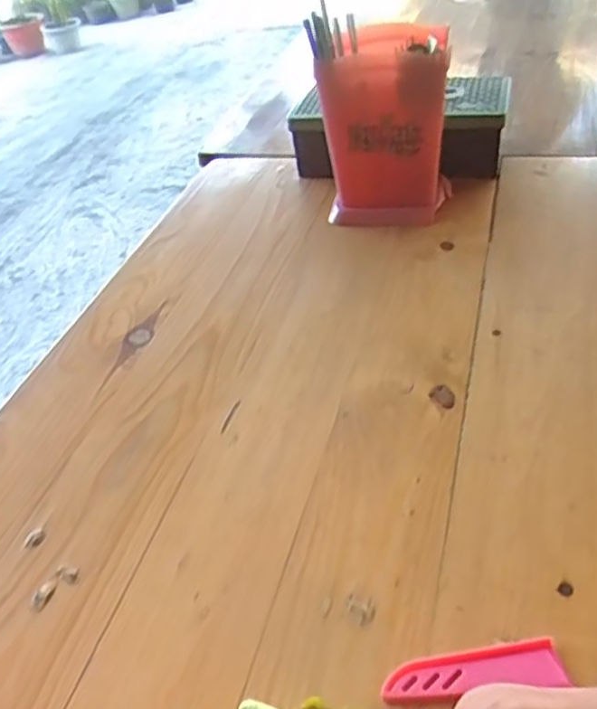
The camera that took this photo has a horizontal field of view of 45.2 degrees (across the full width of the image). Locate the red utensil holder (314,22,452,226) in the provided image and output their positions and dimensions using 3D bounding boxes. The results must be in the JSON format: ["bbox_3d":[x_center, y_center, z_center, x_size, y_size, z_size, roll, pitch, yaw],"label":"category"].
[{"bbox_3d":[0.088,-0.228,0.710,0.113,0.175,0.089,6,40,17],"label":"red utensil holder"}]

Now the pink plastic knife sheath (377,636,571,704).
[{"bbox_3d":[0.087,0.160,0.359,0.089,0.007,0.022,-9,38,-1],"label":"pink plastic knife sheath"}]

